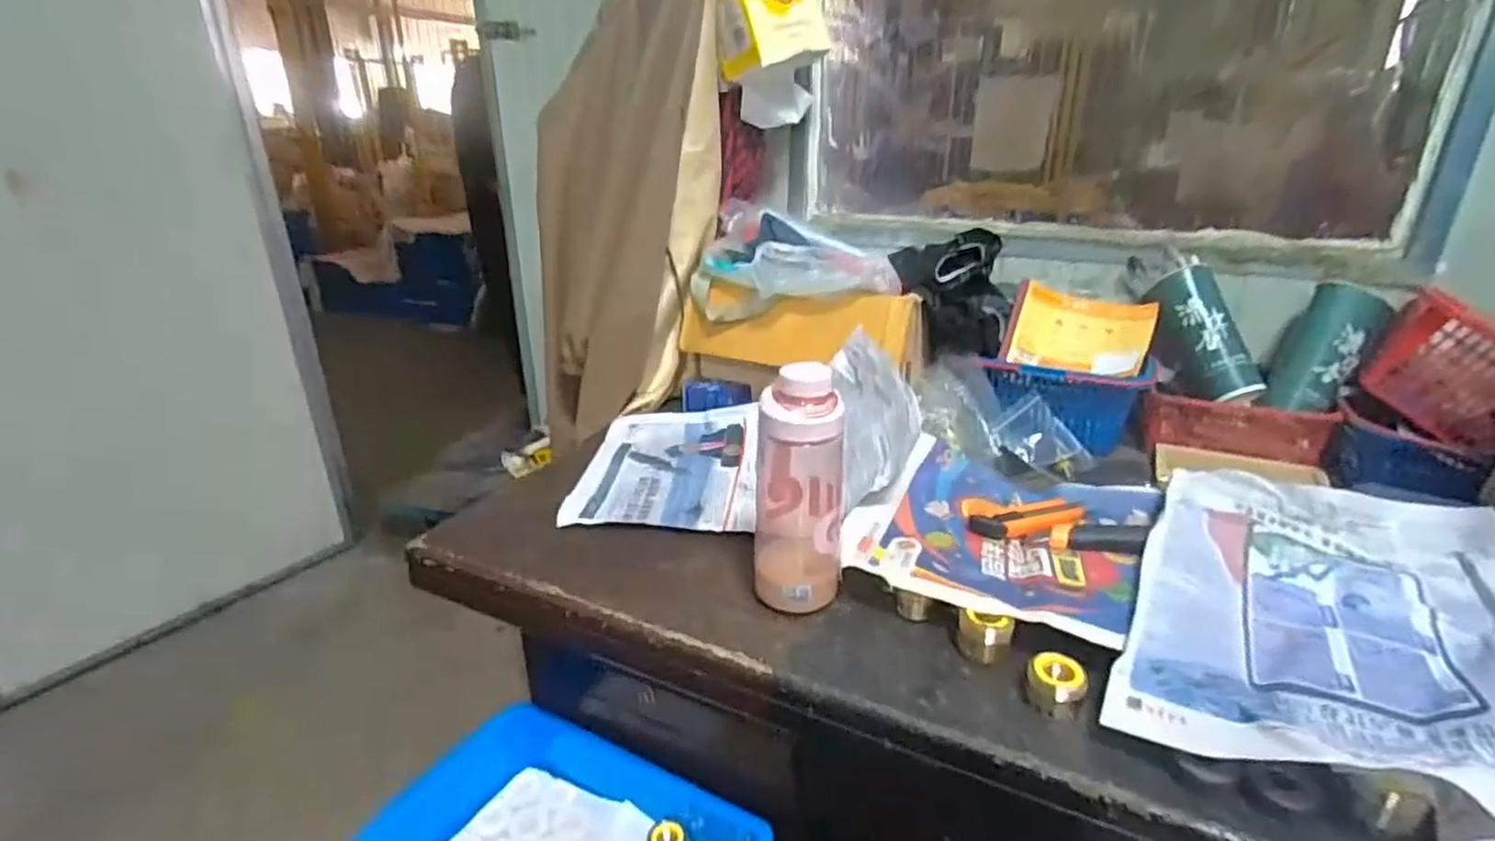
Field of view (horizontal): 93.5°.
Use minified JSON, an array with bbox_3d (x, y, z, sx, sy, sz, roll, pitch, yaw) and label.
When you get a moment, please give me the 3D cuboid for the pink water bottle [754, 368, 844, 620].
[{"bbox_3d":[0.043,0.054,0.596,0.073,0.203,0.079,0,23,4],"label":"pink water bottle"}]

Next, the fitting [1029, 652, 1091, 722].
[{"bbox_3d":[0.225,0.192,0.511,0.038,0.033,0.032,11,25,27],"label":"fitting"}]

